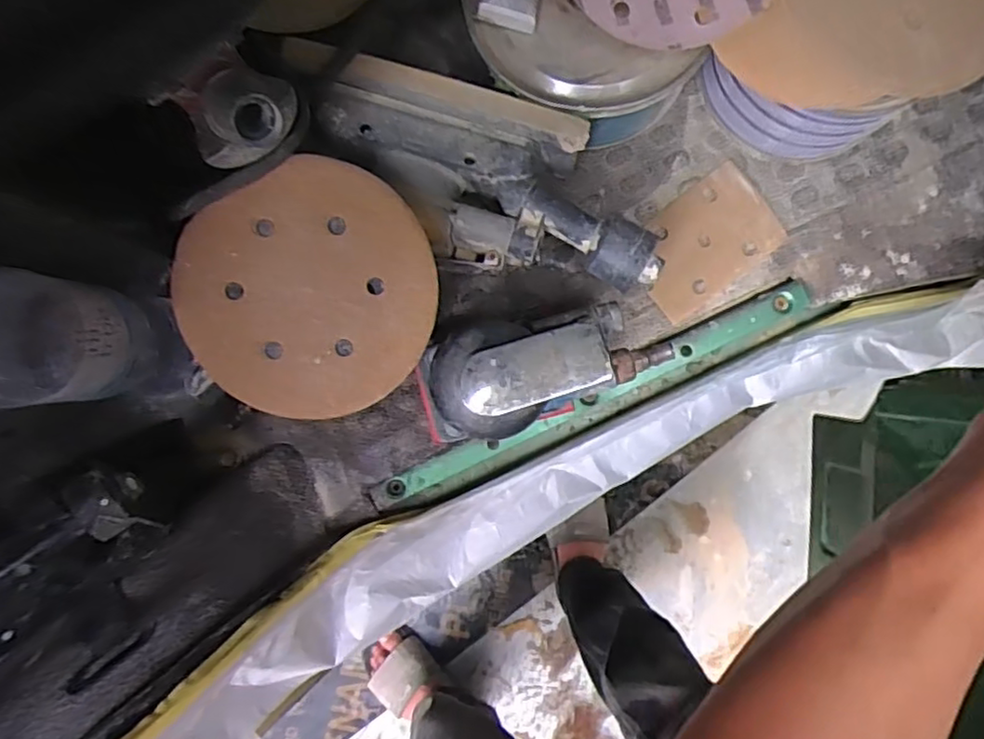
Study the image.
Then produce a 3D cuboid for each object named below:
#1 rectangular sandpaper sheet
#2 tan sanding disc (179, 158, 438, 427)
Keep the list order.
[{"bbox_3d":[0.146,-0.089,0.463,0.099,0.006,0.068,-38,90,1],"label":"rectangular sandpaper sheet"},{"bbox_3d":[-0.103,-0.043,0.379,0.141,0.009,0.135,0,93,-4],"label":"tan sanding disc"}]

